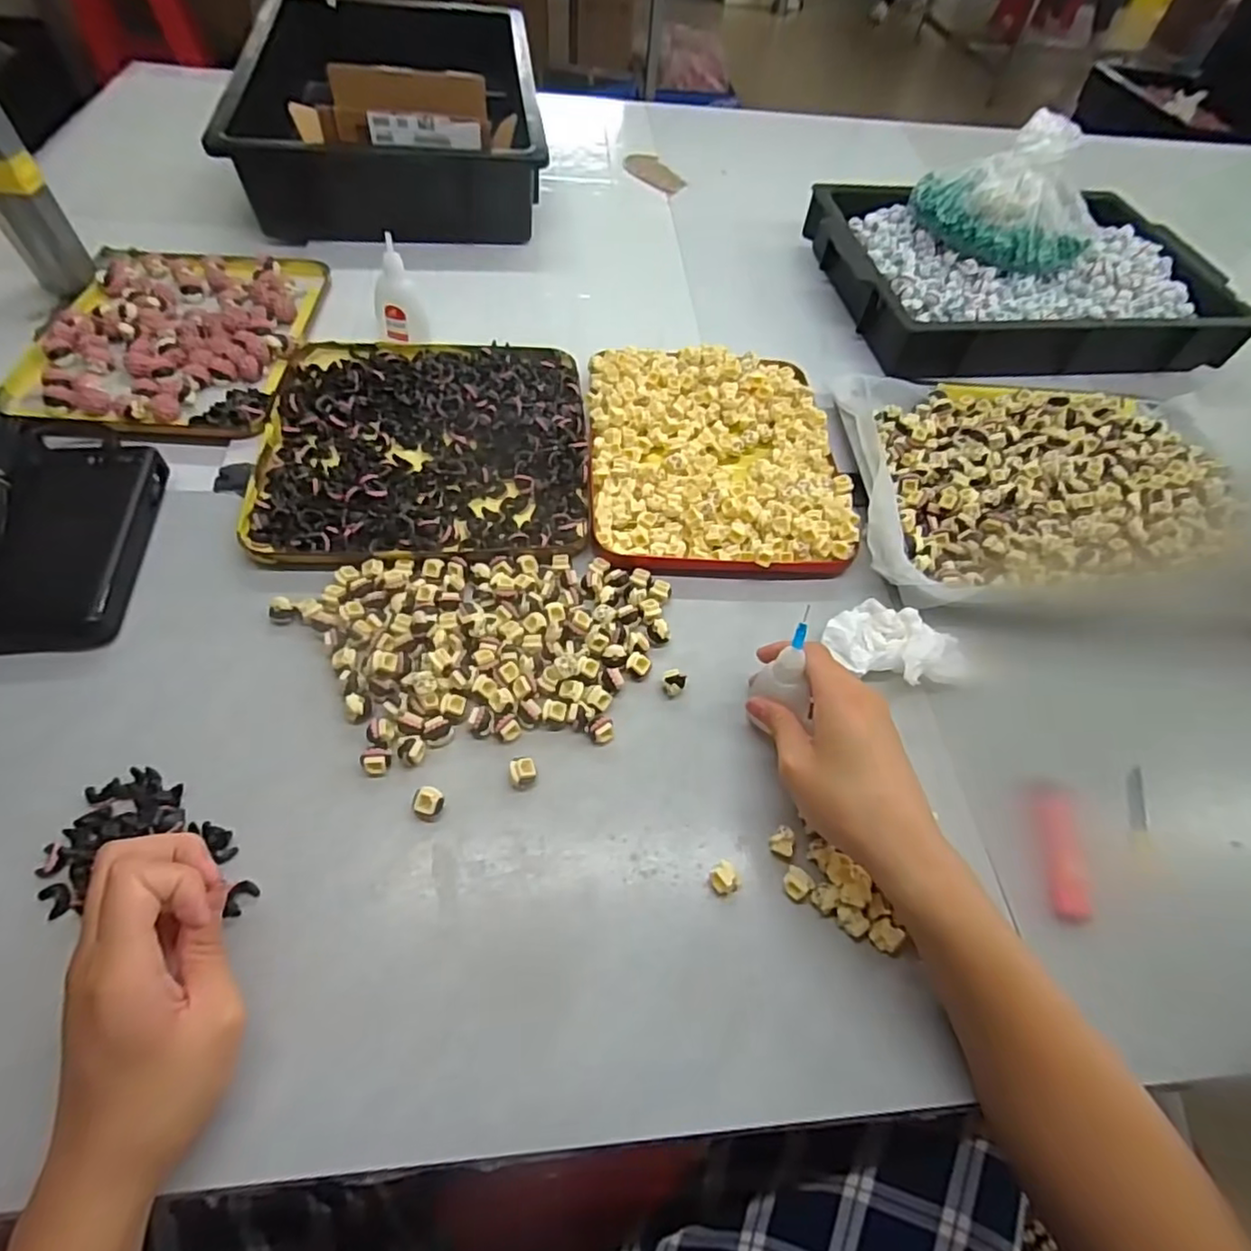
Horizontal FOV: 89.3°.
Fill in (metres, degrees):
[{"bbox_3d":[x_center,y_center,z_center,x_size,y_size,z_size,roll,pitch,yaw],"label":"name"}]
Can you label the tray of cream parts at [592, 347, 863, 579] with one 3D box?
[{"bbox_3d":[0.072,-0.144,0.520,0.197,0.033,0.241,0,56,-3],"label":"tray of cream parts"}]

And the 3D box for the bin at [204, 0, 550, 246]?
[{"bbox_3d":[-0.261,-0.600,0.744,0.297,0.124,0.418,-5,57,-7],"label":"bin"}]

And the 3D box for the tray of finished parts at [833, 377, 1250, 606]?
[{"bbox_3d":[0.356,-0.122,0.521,0.353,0.031,0.249,0,56,-4],"label":"tray of finished parts"}]

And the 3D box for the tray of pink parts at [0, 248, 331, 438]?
[{"bbox_3d":[-0.389,-0.256,0.554,0.205,0.020,0.254,0,56,-4],"label":"tray of pink parts"}]

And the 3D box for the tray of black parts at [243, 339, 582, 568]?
[{"bbox_3d":[-0.154,-0.151,0.499,0.239,0.017,0.241,-4,57,-6],"label":"tray of black parts"}]

